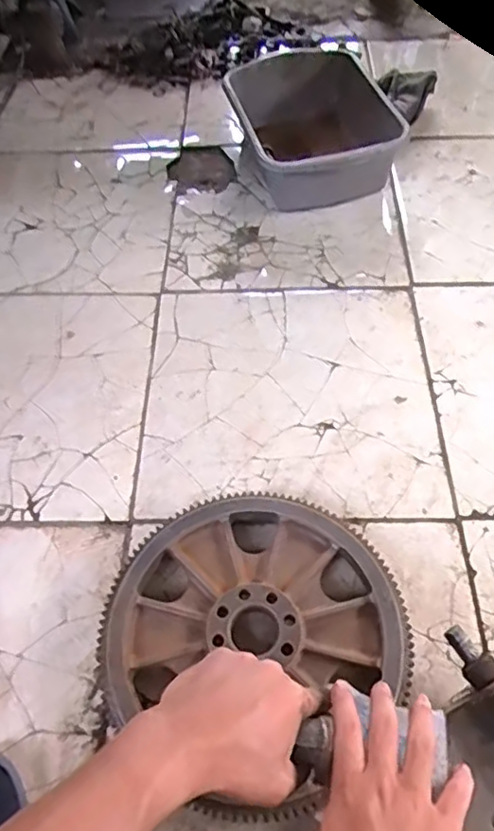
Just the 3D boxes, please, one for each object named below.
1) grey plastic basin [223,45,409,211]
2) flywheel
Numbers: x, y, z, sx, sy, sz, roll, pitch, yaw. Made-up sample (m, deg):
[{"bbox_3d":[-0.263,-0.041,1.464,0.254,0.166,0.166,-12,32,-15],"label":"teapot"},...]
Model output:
[{"bbox_3d":[0.132,-0.504,1.084,0.282,0.155,0.340,-13,57,-4],"label":"grey plastic basin"},{"bbox_3d":[0.007,0.227,0.663,0.297,0.055,0.298,-37,62,-18],"label":"flywheel"}]

